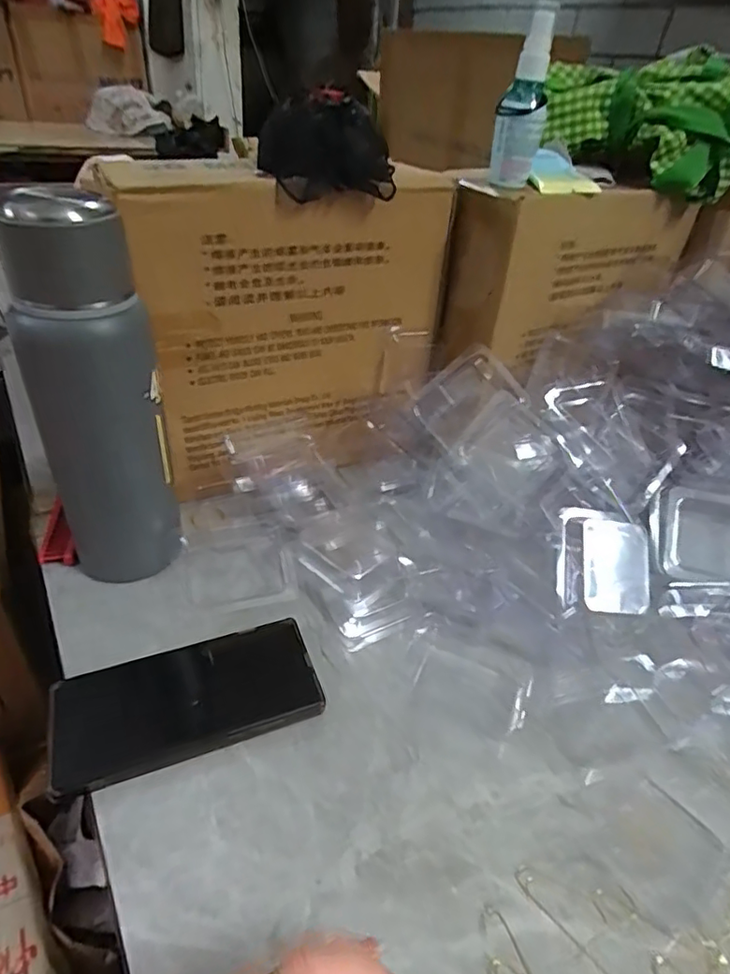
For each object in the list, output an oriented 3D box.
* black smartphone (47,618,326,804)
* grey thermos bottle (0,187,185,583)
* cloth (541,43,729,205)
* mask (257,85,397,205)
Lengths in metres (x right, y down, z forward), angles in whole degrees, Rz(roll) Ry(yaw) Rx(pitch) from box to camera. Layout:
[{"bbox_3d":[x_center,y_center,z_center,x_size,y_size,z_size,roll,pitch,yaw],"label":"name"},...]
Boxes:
[{"bbox_3d":[-0.115,0.135,0.366,0.161,0.014,0.078,-11,41,-22],"label":"black smartphone"},{"bbox_3d":[-0.186,-0.052,0.394,0.074,0.271,0.063,-18,43,-30],"label":"grey thermos bottle"},{"bbox_3d":[0.270,-0.354,0.548,0.192,0.098,0.107,14,37,10],"label":"cloth"},{"bbox_3d":[-0.027,-0.255,0.424,0.104,0.061,0.064,0,37,-9],"label":"mask"}]

